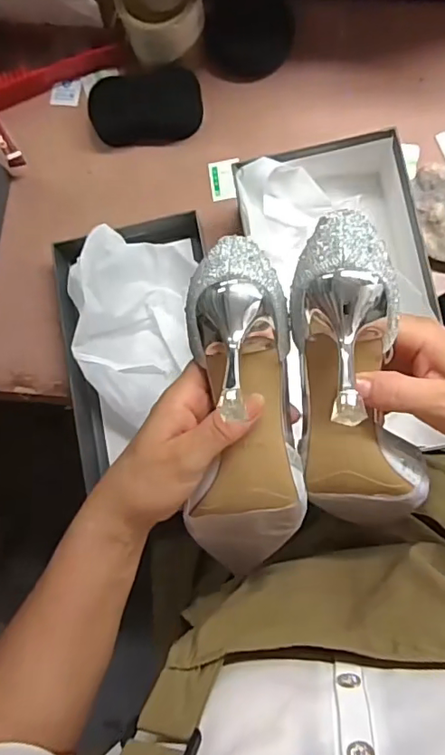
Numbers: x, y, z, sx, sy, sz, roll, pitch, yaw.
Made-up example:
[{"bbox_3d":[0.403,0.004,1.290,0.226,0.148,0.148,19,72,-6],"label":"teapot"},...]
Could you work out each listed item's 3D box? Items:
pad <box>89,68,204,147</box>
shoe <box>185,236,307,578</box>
[{"bbox_3d":[-0.086,-0.304,0.605,0.126,0.041,0.061,-6,84,6],"label":"pad"},{"bbox_3d":[0.011,0.043,0.320,0.070,0.082,0.231,-1,110,7],"label":"shoe"}]

